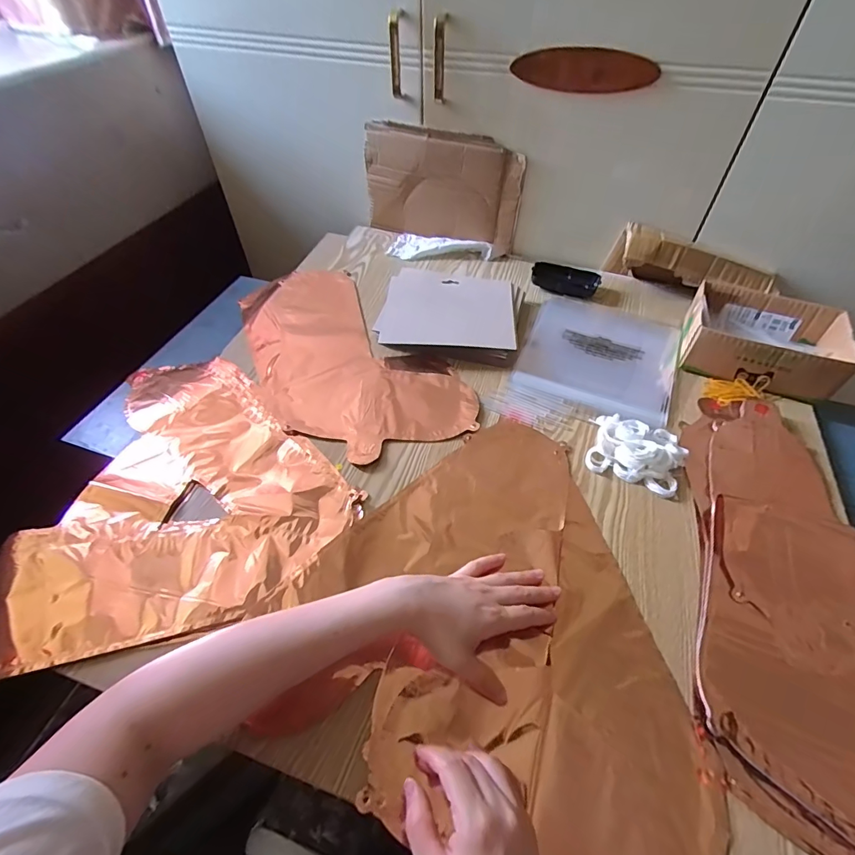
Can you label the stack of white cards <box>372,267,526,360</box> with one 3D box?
[{"bbox_3d":[0.033,-0.175,0.670,0.206,0.031,0.179,8,51,7],"label":"stack of white cards"}]

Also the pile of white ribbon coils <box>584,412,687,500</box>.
[{"bbox_3d":[0.245,0.024,0.514,0.099,0.025,0.086,21,54,16],"label":"pile of white ribbon coils"}]

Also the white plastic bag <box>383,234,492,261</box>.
[{"bbox_3d":[0.021,-0.321,0.794,0.178,0.023,0.067,16,52,12],"label":"white plastic bag"}]

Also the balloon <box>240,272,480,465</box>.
[{"bbox_3d":[-0.135,-0.105,0.642,0.225,0.019,0.434,-29,56,-22],"label":"balloon"}]

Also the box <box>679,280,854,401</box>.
[{"bbox_3d":[0.453,-0.120,0.602,0.179,0.064,0.142,21,54,16],"label":"box"}]

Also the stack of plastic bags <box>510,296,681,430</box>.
[{"bbox_3d":[0.248,-0.111,0.635,0.206,0.009,0.229,22,54,17],"label":"stack of plastic bags"}]

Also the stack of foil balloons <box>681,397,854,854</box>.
[{"bbox_3d":[0.365,0.150,0.414,0.213,0.028,0.443,13,52,11],"label":"stack of foil balloons"}]

